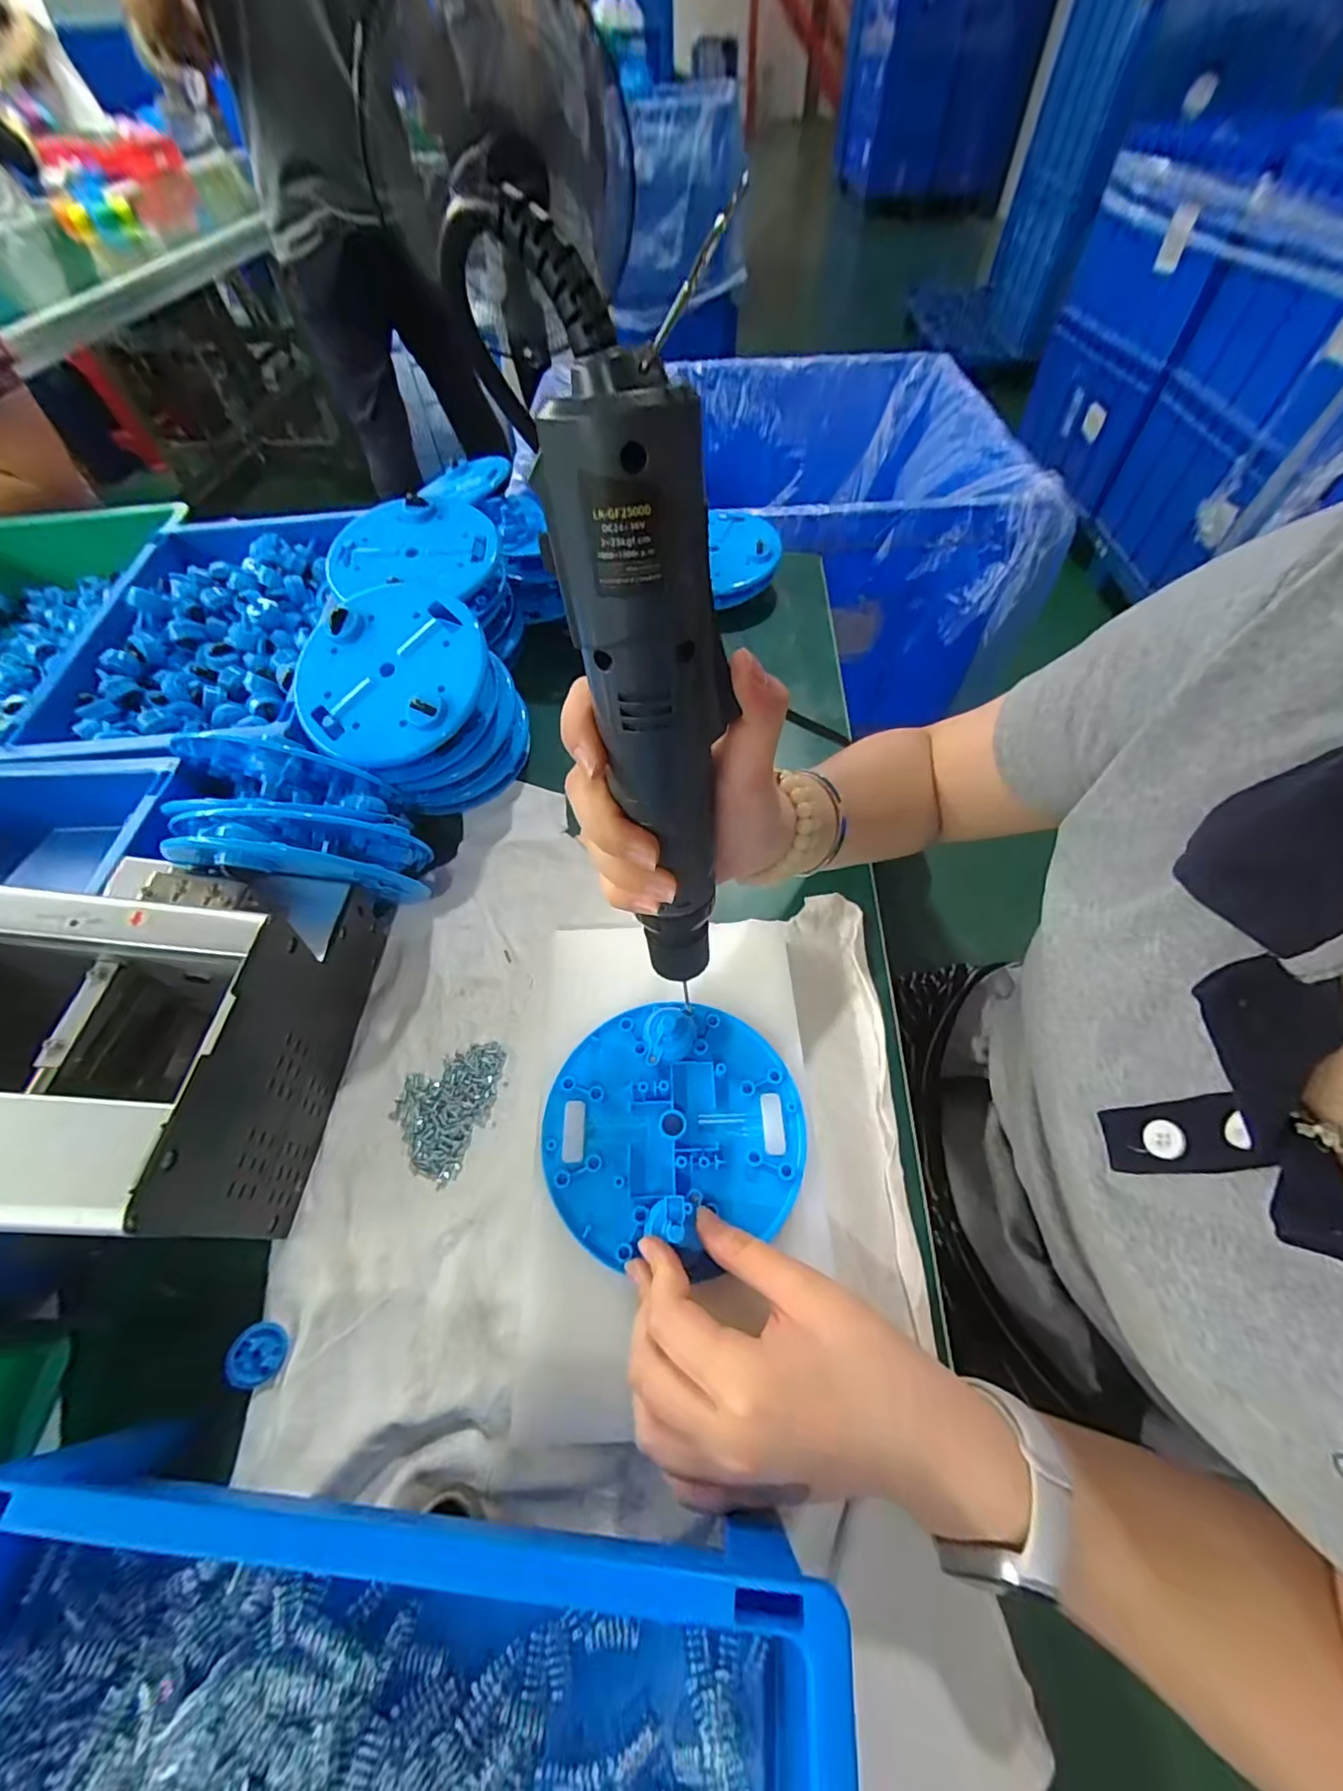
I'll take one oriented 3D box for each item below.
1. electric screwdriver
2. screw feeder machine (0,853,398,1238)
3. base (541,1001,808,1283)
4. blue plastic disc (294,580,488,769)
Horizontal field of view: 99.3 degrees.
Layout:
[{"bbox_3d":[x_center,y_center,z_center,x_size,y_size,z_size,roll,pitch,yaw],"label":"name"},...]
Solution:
[{"bbox_3d":[-0.004,-0.050,0.214,0.033,0.218,0.040,28,54,32],"label":"electric screwdriver"},{"bbox_3d":[-0.245,0.066,0.291,0.128,0.163,0.184,-2,58,0],"label":"screw feeder machine"},{"bbox_3d":[0.002,0.119,0.301,0.132,0.027,0.124,2,52,-2],"label":"base"},{"bbox_3d":[-0.194,-0.154,0.394,0.124,0.021,0.131,-1,77,5],"label":"blue plastic disc"}]

